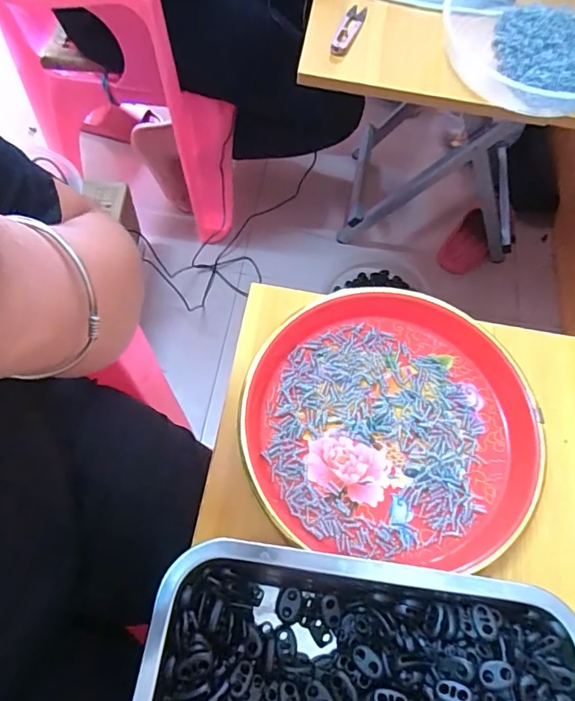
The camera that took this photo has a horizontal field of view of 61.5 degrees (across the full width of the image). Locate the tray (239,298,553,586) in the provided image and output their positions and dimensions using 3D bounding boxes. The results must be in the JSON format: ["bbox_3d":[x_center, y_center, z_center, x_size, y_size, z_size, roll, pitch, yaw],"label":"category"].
[{"bbox_3d":[0.082,0.050,0.384,0.230,0.038,0.200,9,65,1],"label":"tray"}]

